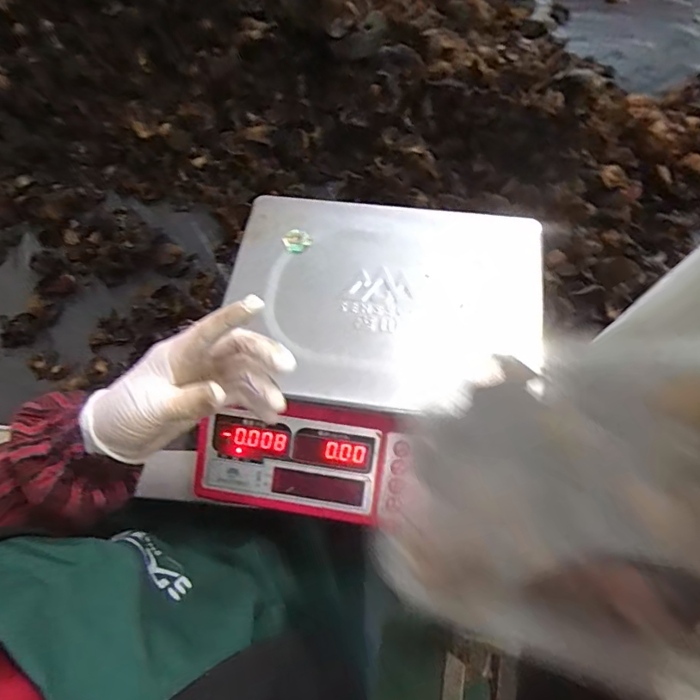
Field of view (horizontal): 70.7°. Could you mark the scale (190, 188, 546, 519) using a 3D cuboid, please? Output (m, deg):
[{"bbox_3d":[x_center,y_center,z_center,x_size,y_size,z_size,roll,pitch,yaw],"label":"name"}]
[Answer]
[{"bbox_3d":[0.019,0.000,0.468,0.284,0.082,0.294,8,65,6],"label":"scale"}]

